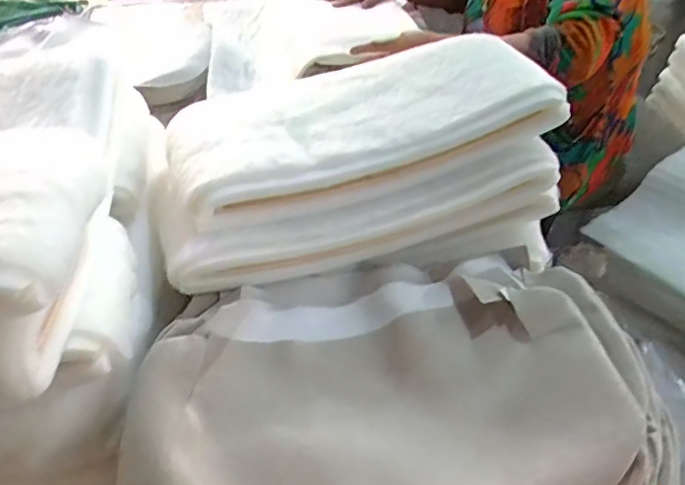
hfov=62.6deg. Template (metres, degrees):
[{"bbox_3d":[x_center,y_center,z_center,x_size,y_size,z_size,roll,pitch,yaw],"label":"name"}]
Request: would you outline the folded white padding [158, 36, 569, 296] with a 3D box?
[{"bbox_3d":[0.022,-0.090,0.689,0.457,0.173,0.272,-7,43,-6],"label":"folded white padding"}]

